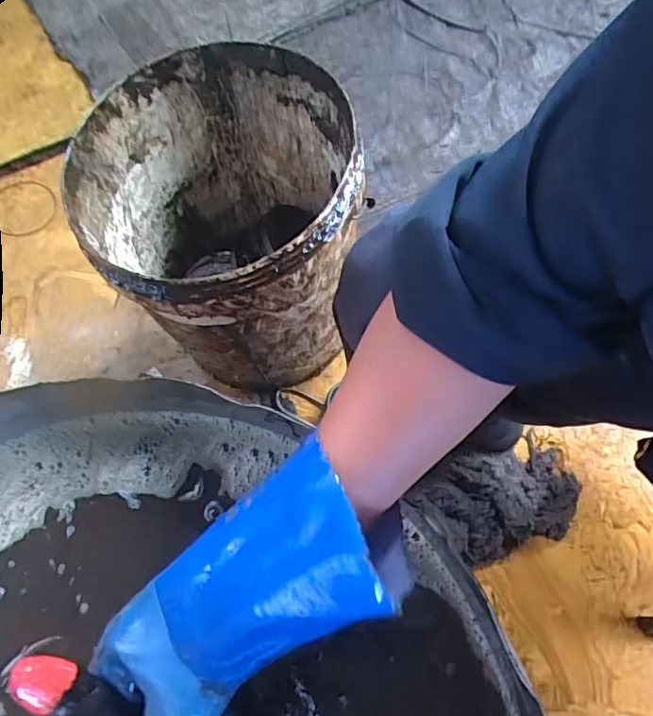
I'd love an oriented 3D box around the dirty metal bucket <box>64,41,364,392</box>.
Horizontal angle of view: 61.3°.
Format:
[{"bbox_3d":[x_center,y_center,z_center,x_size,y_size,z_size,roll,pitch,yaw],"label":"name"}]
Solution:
[{"bbox_3d":[-0.124,-0.162,0.721,0.310,0.306,0.329,-2,68,4],"label":"dirty metal bucket"}]

